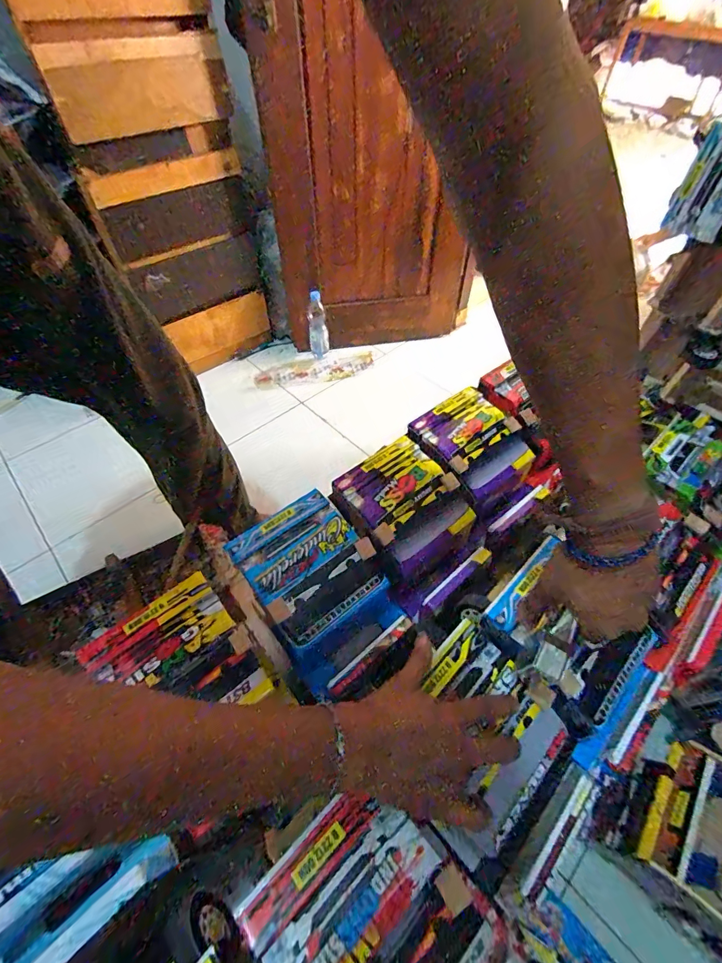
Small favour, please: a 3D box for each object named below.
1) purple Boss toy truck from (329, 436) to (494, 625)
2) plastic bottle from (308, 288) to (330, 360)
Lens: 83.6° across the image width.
[{"bbox_3d":[0.068,0.062,0.569,0.177,0.102,0.193,-33,59,-23],"label":"purple Boss toy truck"},{"bbox_3d":[-0.150,-0.546,1.405,0.067,0.251,0.073,-5,52,-5],"label":"plastic bottle"}]

